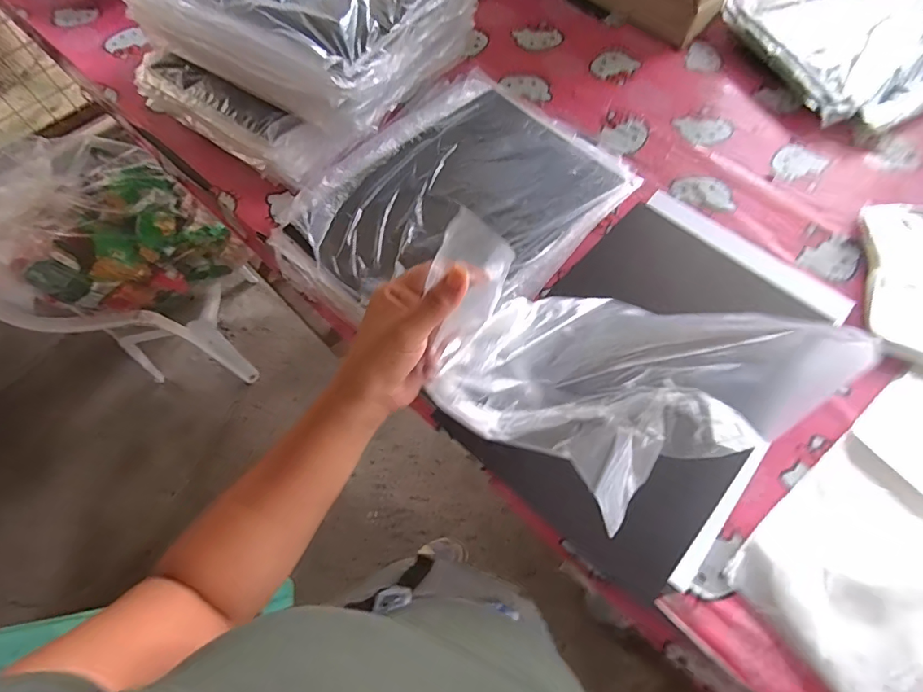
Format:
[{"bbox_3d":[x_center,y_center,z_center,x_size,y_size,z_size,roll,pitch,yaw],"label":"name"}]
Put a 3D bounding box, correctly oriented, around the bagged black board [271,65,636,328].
[{"bbox_3d":[0.000,-0.181,0.599,0.297,0.040,0.410,39,71,17],"label":"bagged black board"}]

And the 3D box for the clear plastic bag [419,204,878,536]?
[{"bbox_3d":[0.101,0.013,0.340,0.246,0.134,0.161,33,69,15],"label":"clear plastic bag"}]

